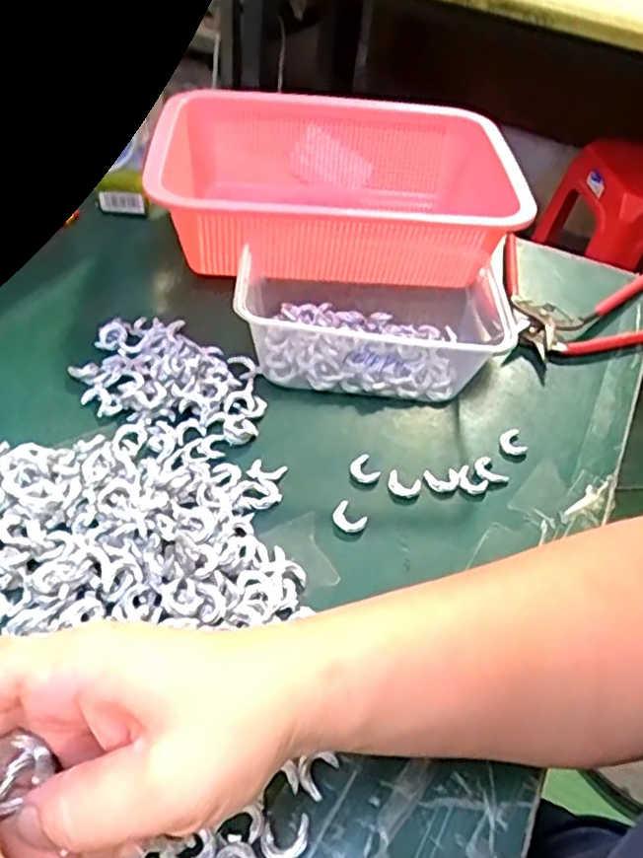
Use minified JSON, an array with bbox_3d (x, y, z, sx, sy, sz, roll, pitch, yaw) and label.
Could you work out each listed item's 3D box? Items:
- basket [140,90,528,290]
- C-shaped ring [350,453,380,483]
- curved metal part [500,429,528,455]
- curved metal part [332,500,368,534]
[{"bbox_3d":[0.008,-0.174,0.514,0.249,0.081,0.189,-1,46,-8],"label":"basket"},{"bbox_3d":[0.024,0.022,0.380,0.015,0.004,0.016,3,46,-4],"label":"C-shaped ring"},{"bbox_3d":[0.114,0.008,0.406,0.015,0.004,0.017,-10,48,-16],"label":"curved metal part"},{"bbox_3d":[0.015,0.046,0.357,0.018,0.004,0.015,35,52,24],"label":"curved metal part"}]

